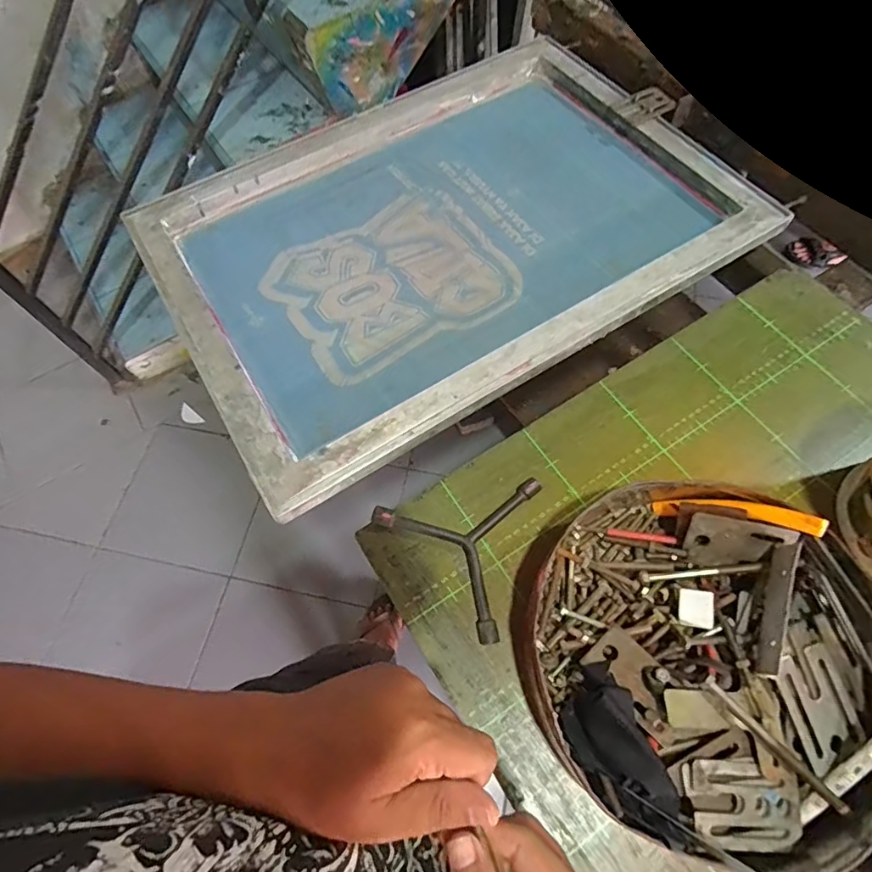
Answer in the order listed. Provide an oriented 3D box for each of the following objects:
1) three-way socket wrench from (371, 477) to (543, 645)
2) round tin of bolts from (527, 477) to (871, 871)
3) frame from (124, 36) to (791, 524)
[{"bbox_3d":[0.043,0.086,0.484,0.138,0.020,0.152,-41,70,-14],"label":"three-way socket wrench"},{"bbox_3d":[0.213,0.170,0.406,0.258,0.075,0.255,-1,65,3],"label":"round tin of bolts"},{"bbox_3d":[0.008,-0.257,0.639,0.657,0.036,0.467,-30,67,-10],"label":"frame"}]

